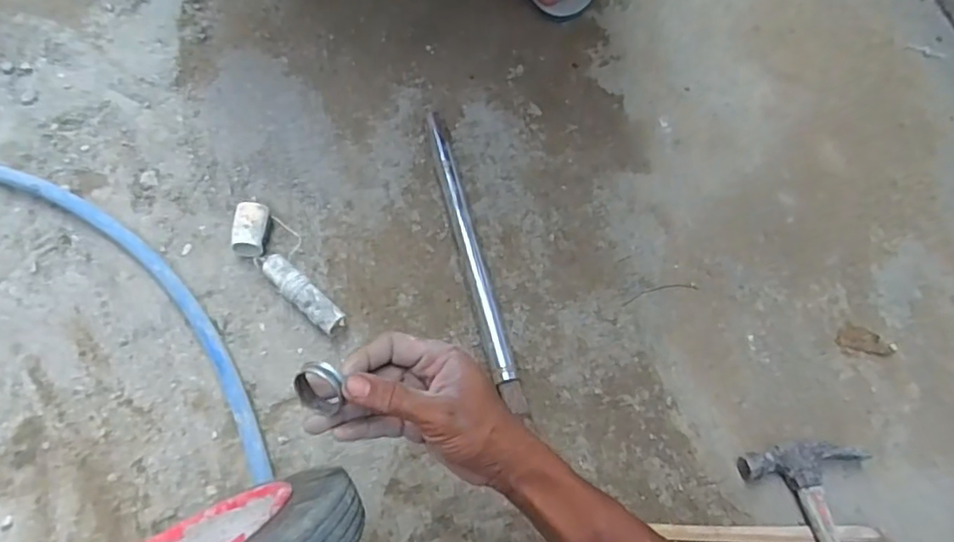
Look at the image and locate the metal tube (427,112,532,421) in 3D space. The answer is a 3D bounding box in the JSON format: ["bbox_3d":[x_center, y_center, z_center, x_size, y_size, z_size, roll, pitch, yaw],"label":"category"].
[{"bbox_3d":[-0.005,-0.018,0.655,0.025,0.024,0.356,-12,66,-9],"label":"metal tube"}]

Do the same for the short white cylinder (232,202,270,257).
[{"bbox_3d":[-0.241,-0.043,0.655,0.034,0.036,0.059,0,62,-2],"label":"short white cylinder"}]

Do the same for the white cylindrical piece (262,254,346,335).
[{"bbox_3d":[-0.178,0.025,0.624,0.104,0.030,0.027,40,68,17],"label":"white cylindrical piece"}]

